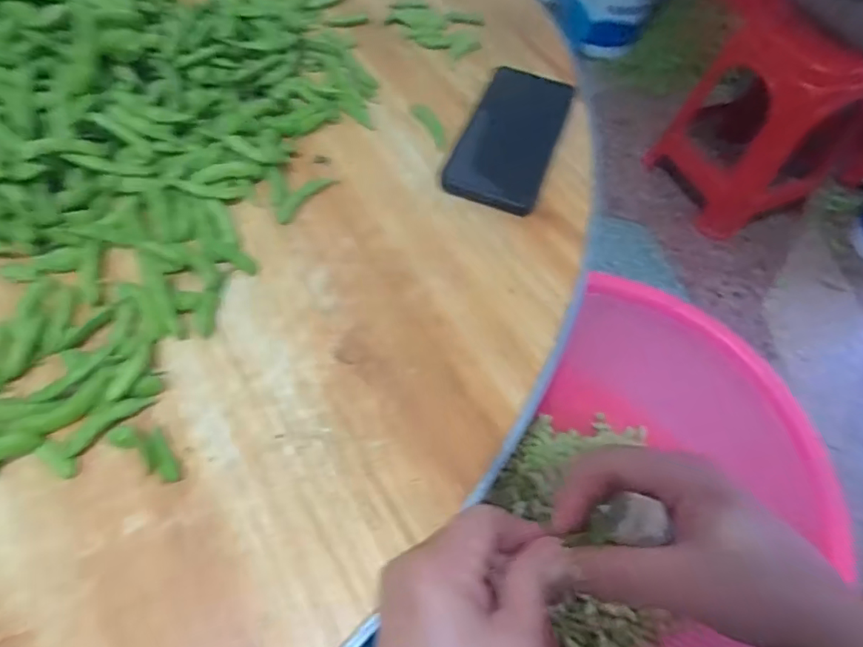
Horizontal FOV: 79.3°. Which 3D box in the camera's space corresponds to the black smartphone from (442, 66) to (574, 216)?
[{"bbox_3d":[0.065,-0.155,0.427,0.074,0.011,0.151,19,62,6],"label":"black smartphone"}]

